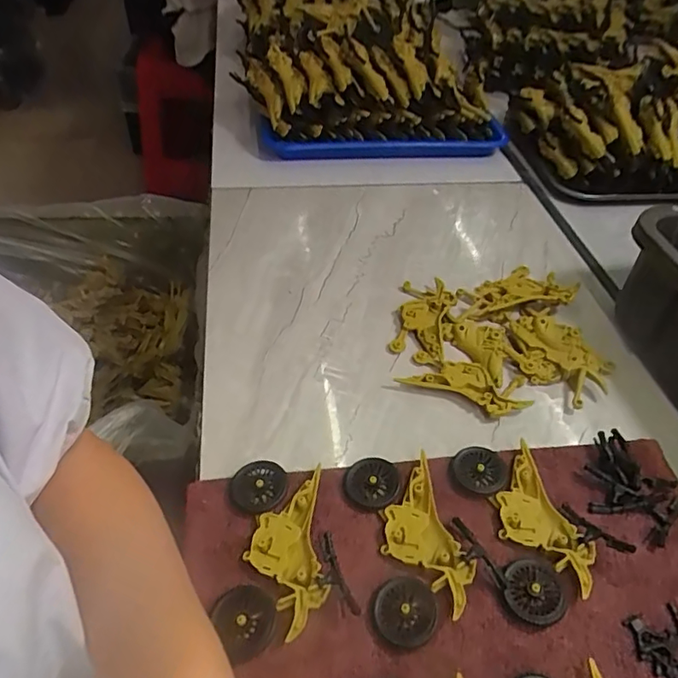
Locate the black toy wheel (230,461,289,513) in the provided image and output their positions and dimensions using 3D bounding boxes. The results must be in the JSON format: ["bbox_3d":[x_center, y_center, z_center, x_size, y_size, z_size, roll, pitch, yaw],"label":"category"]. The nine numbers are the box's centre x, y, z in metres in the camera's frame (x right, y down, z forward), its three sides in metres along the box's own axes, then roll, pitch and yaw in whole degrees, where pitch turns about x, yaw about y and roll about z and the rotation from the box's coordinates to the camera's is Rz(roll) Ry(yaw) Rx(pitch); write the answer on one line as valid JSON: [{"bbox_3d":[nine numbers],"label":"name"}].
[{"bbox_3d":[-0.054,0.099,0.358,0.037,0.008,0.035,1,45,-1],"label":"black toy wheel"}]

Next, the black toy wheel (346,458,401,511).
[{"bbox_3d":[0.023,0.097,0.365,0.036,0.009,0.036,1,45,-1],"label":"black toy wheel"}]

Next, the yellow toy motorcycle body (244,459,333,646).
[{"bbox_3d":[-0.032,0.130,0.328,0.046,0.010,0.095,-4,45,-6],"label":"yellow toy motorcycle body"}]

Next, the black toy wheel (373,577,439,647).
[{"bbox_3d":[0.038,0.156,0.307,0.034,0.009,0.036,1,45,-1],"label":"black toy wheel"}]

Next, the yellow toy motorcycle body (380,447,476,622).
[{"bbox_3d":[0.051,0.124,0.337,0.045,0.011,0.095,-12,47,-13],"label":"yellow toy motorcycle body"}]

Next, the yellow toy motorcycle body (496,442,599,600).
[{"bbox_3d":[0.127,0.117,0.349,0.045,0.010,0.098,-13,47,-14],"label":"yellow toy motorcycle body"}]

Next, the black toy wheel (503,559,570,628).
[{"bbox_3d":[0.116,0.149,0.317,0.035,0.011,0.035,1,45,-1],"label":"black toy wheel"}]

